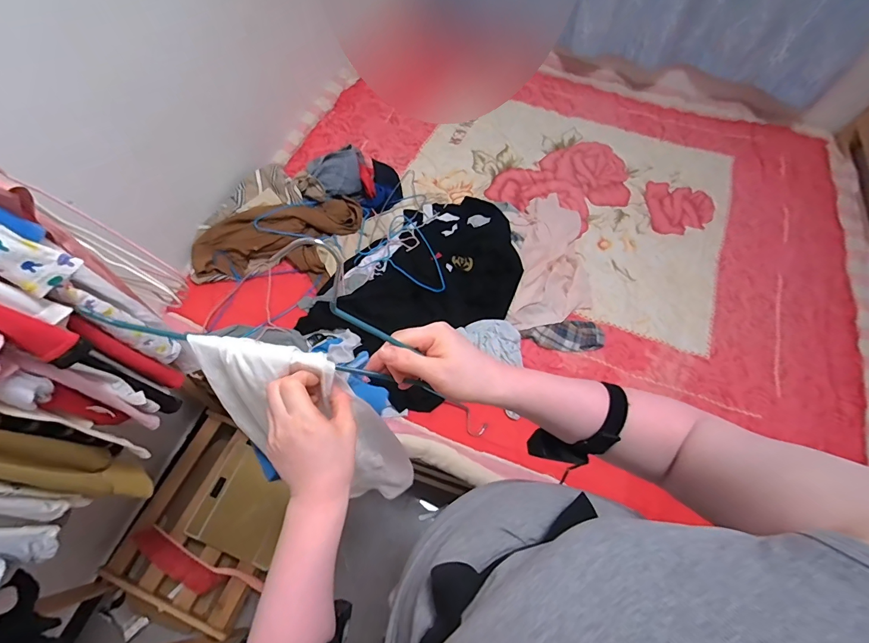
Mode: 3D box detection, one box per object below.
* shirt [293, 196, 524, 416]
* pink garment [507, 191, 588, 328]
[{"bbox_3d":[-0.011,-0.141,1.180,0.451,0.142,0.667,34,65,14],"label":"shirt"},{"bbox_3d":[0.370,-0.236,1.268,0.267,0.104,0.551,7,61,1],"label":"pink garment"}]

